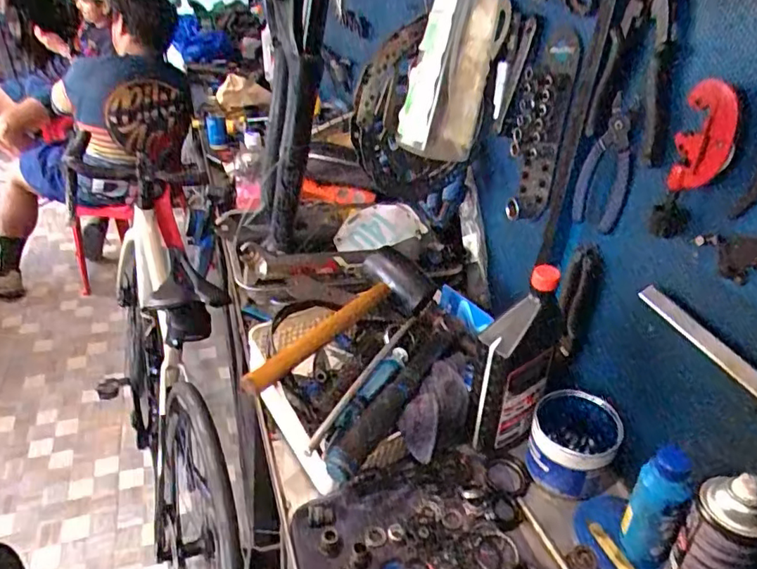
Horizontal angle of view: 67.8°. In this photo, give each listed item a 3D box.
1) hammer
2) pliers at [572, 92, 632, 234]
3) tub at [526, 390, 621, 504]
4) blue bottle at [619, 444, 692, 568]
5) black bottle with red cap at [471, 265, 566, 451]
[{"bbox_3d":[-0.053,0.038,0.785,0.342,0.061,0.091,-25,43,-36],"label":"hammer"},{"bbox_3d":[0.266,-0.136,0.659,0.023,0.145,0.072,-4,34,-11],"label":"pliers"},{"bbox_3d":[0.242,0.199,0.703,0.100,0.098,0.091,2,33,-2],"label":"tub"},{"bbox_3d":[0.286,0.238,0.583,0.034,0.150,0.043,-1,33,-6],"label":"blue bottle"},{"bbox_3d":[0.166,0.107,0.693,0.102,0.275,0.050,-14,37,-25],"label":"black bottle with red cap"}]

